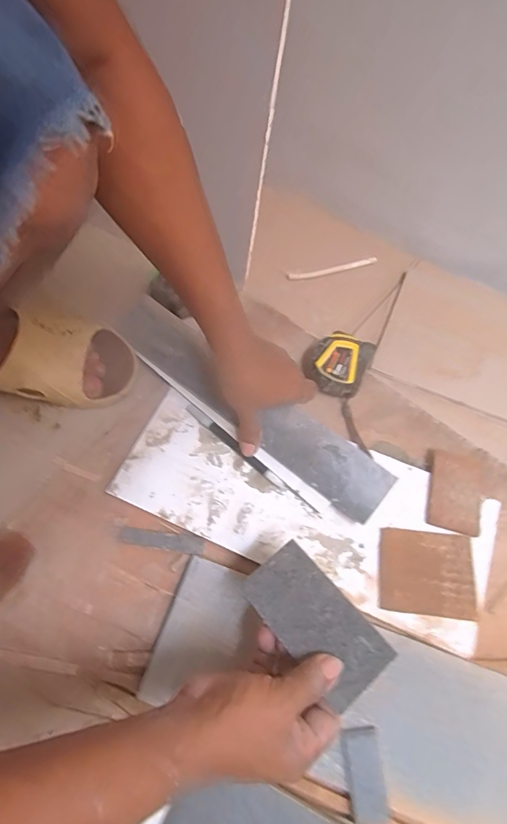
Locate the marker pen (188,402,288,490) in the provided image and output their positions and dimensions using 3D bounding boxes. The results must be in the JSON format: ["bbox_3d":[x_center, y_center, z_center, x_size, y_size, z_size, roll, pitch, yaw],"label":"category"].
[{"bbox_3d":[-0.023,0.038,0.506,0.146,0.006,0.010,39,67,17],"label":"marker pen"}]

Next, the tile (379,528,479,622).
[{"bbox_3d":[0.176,0.165,0.451,0.094,0.013,0.079,8,62,3],"label":"tile"}]

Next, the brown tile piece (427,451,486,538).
[{"bbox_3d":[0.227,0.089,0.493,0.061,0.010,0.091,14,64,7],"label":"brown tile piece"}]

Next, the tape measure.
[{"bbox_3d":[0.103,-0.058,0.550,0.073,0.040,0.075,24,64,11],"label":"tape measure"}]

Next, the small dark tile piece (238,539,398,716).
[{"bbox_3d":[0.049,0.168,0.359,0.062,0.004,0.118,-37,61,-18],"label":"small dark tile piece"}]

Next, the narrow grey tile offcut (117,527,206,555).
[{"bbox_3d":[-0.096,0.134,0.462,0.090,0.012,0.020,8,62,3],"label":"narrow grey tile offcut"}]

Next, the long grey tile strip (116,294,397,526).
[{"bbox_3d":[-0.013,-0.016,0.509,0.370,0.011,0.061,37,82,16],"label":"long grey tile strip"}]

